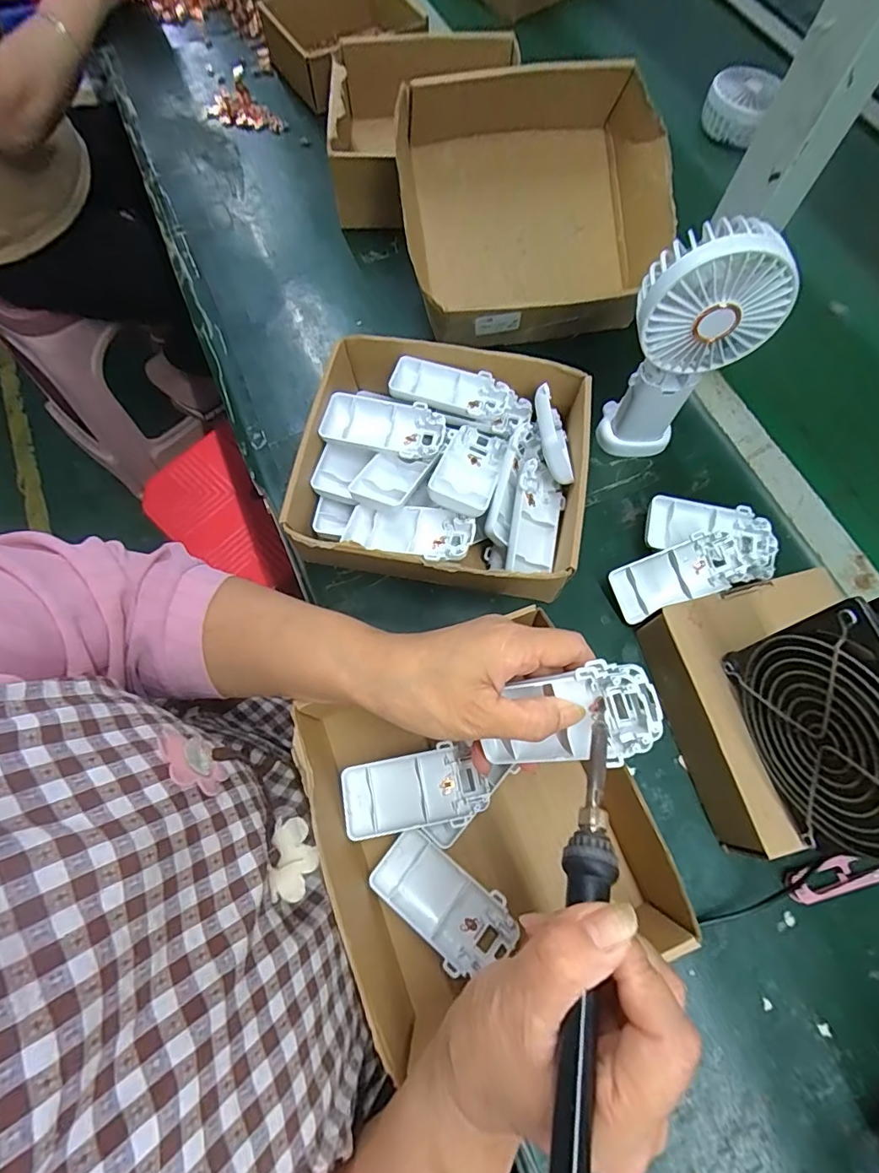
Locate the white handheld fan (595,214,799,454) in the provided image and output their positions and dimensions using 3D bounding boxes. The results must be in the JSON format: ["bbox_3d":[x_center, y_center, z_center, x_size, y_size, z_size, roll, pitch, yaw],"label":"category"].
[{"bbox_3d":[0.174,-0.169,0.376,0.091,0.187,0.046,10,70,3],"label":"white handheld fan"}]

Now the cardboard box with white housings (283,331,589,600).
[{"bbox_3d":[0.002,-0.092,0.404,0.215,0.064,0.202,12,70,3],"label":"cardboard box with white housings"}]

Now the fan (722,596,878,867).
[{"bbox_3d":[0.221,0.076,0.267,0.042,0.115,0.118,-13,71,-6],"label":"fan"}]

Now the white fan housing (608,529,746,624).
[{"bbox_3d":[0.189,-0.009,0.397,0.102,0.033,0.042,-17,71,-7],"label":"white fan housing"}]

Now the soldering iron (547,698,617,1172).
[{"bbox_3d":[0.056,0.142,0.202,0.019,0.020,0.214,15,53,5],"label":"soldering iron"}]

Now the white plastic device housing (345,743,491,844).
[{"bbox_3d":[-0.017,0.136,0.337,0.093,0.014,0.048,-12,71,-8],"label":"white plastic device housing"}]

